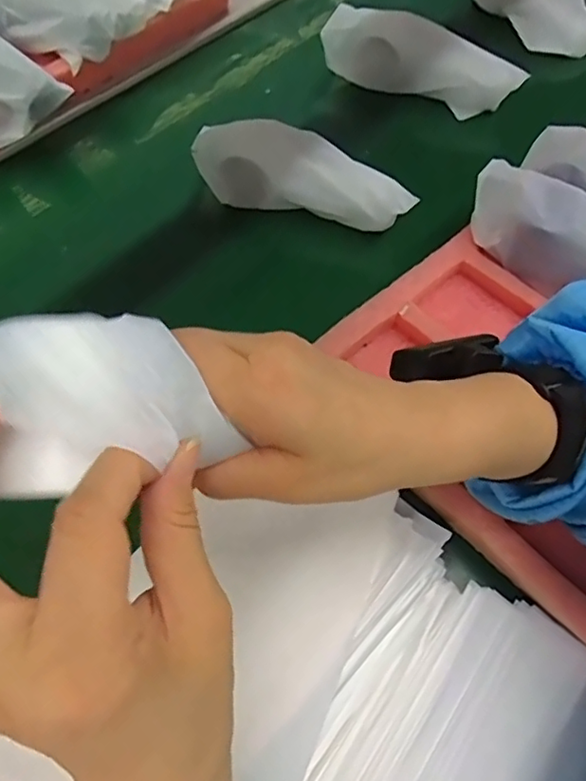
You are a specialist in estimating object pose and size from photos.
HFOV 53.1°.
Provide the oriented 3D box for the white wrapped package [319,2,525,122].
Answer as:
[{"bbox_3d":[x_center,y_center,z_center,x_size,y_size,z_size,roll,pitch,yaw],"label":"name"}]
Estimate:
[{"bbox_3d":[0.130,-0.339,0.605,0.201,0.074,0.033,18,65,11],"label":"white wrapped package"}]

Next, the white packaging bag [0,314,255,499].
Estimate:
[{"bbox_3d":[-0.064,0.004,0.191,0.070,0.044,0.057,-25,65,-10],"label":"white packaging bag"}]

